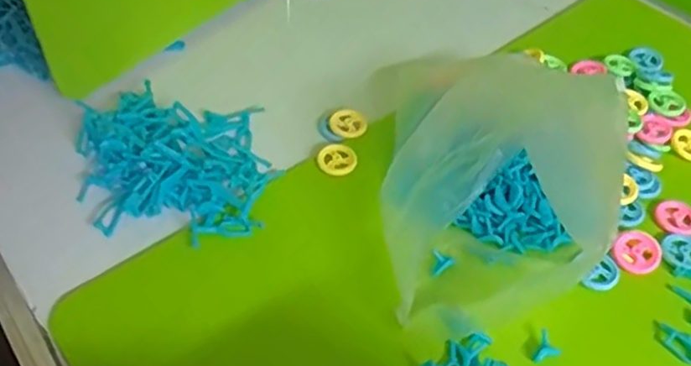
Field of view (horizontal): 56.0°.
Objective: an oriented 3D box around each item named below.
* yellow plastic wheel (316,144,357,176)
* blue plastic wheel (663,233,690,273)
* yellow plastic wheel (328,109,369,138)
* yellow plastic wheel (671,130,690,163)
[{"bbox_3d":[-0.006,-0.017,0.472,0.028,0.005,0.026,2,47,-2],"label":"yellow plastic wheel"},{"bbox_3d":[0.225,0.045,0.430,0.029,0.004,0.027,2,47,-2],"label":"blue plastic wheel"},{"bbox_3d":[0.002,-0.045,0.498,0.028,0.006,0.026,23,66,5],"label":"yellow plastic wheel"},{"bbox_3d":[0.262,-0.028,0.493,0.028,0.004,0.024,36,74,7],"label":"yellow plastic wheel"}]

